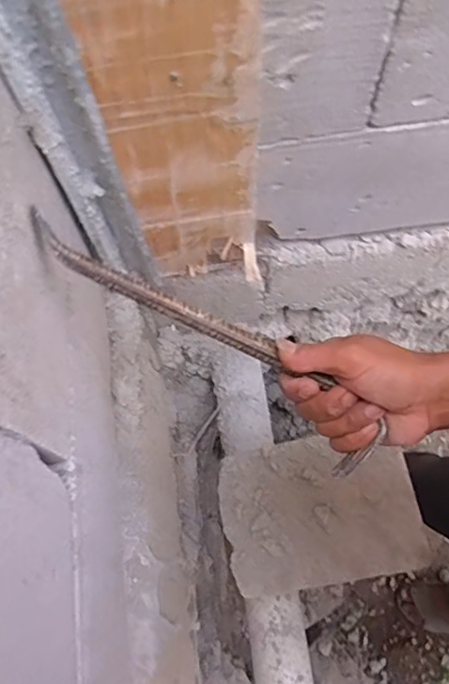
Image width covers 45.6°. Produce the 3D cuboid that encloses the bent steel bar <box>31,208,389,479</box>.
[{"bbox_3d":[-0.020,-0.003,0.392,0.299,0.019,0.049,33,74,3],"label":"bent steel bar"}]

